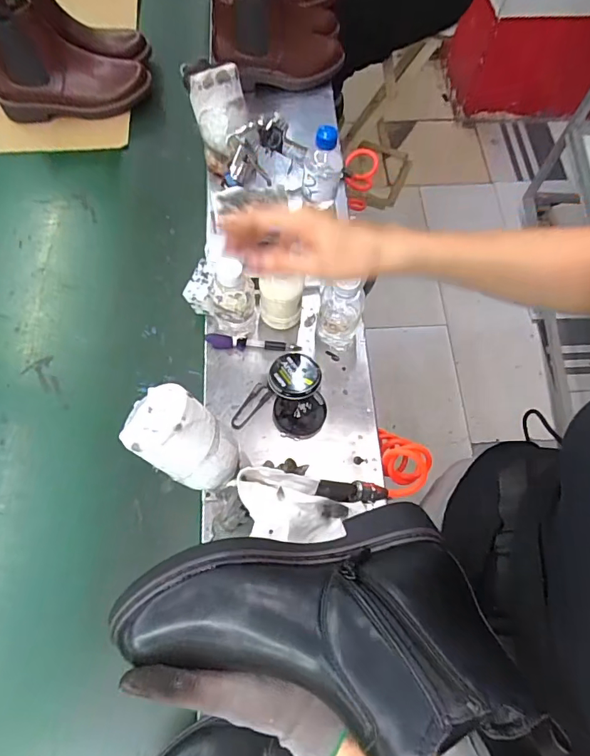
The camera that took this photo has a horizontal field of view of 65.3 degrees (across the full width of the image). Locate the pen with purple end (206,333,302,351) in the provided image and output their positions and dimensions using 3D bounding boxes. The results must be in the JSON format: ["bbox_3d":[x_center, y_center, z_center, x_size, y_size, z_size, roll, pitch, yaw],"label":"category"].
[{"bbox_3d":[-0.059,-0.047,0.636,0.126,0.017,0.018,5,69,3],"label":"pen with purple end"}]

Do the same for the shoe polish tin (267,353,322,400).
[{"bbox_3d":[-0.001,-0.003,0.620,0.068,0.018,0.068,0,69,1],"label":"shoe polish tin"}]

